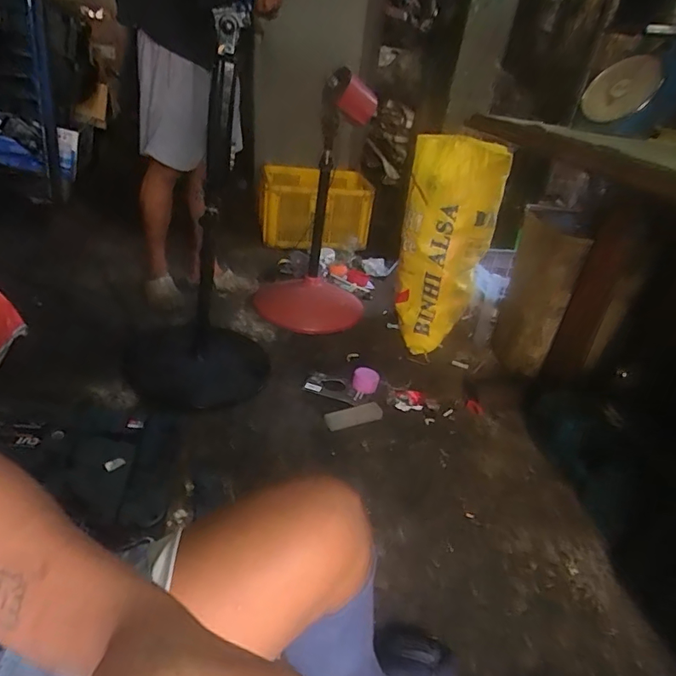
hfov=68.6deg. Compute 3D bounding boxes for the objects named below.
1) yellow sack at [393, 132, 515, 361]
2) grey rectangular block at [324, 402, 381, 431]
[{"bbox_3d":[0.336,-0.293,1.616,0.216,0.637,0.243,-1,31,-20],"label":"yellow sack"},{"bbox_3d":[0.041,0.205,1.311,0.153,0.016,0.059,-7,35,-22],"label":"grey rectangular block"}]

